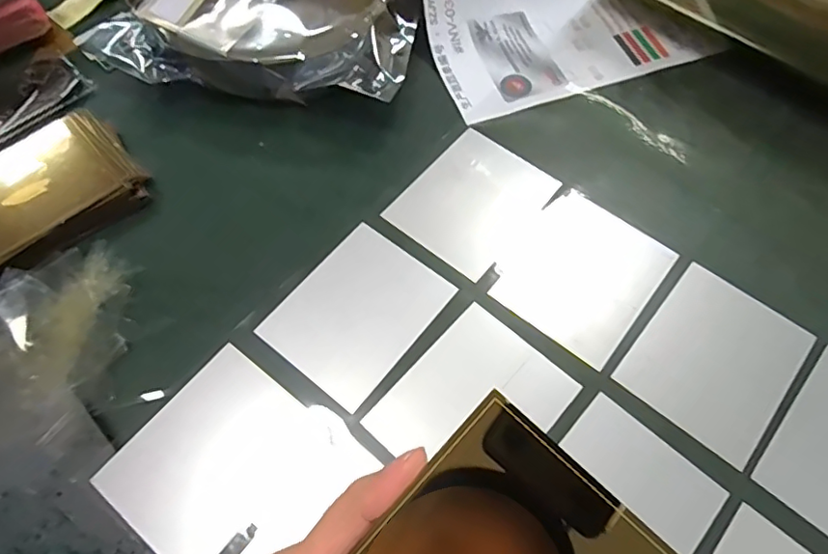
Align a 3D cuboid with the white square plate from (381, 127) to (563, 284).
[{"bbox_3d":[0.040,-0.052,0.377,0.080,0.007,0.097,36,69,17],"label":"white square plate"}]

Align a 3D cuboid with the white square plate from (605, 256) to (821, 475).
[{"bbox_3d":[0.176,0.046,0.323,0.079,0.005,0.098,37,69,18],"label":"white square plate"}]

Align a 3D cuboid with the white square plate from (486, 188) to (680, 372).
[{"bbox_3d":[0.107,-0.003,0.350,0.083,0.007,0.099,35,69,17],"label":"white square plate"}]

